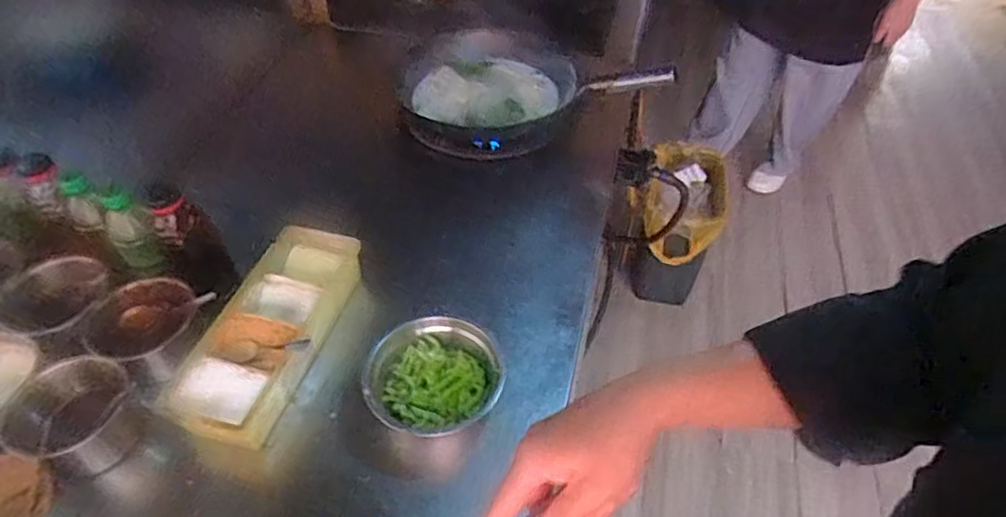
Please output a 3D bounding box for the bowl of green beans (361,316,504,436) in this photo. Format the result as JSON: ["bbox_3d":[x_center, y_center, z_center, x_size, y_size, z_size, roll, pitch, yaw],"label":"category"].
[{"bbox_3d":[-0.084,0.154,0.778,0.170,0.059,0.153,-7,48,-7],"label":"bowl of green beans"}]

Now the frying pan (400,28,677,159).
[{"bbox_3d":[0.048,-0.329,1.150,0.482,0.140,0.326,7,48,6],"label":"frying pan"}]

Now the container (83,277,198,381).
[{"bbox_3d":[-0.467,0.093,0.821,0.110,0.077,0.120,0,48,0],"label":"container"}]

